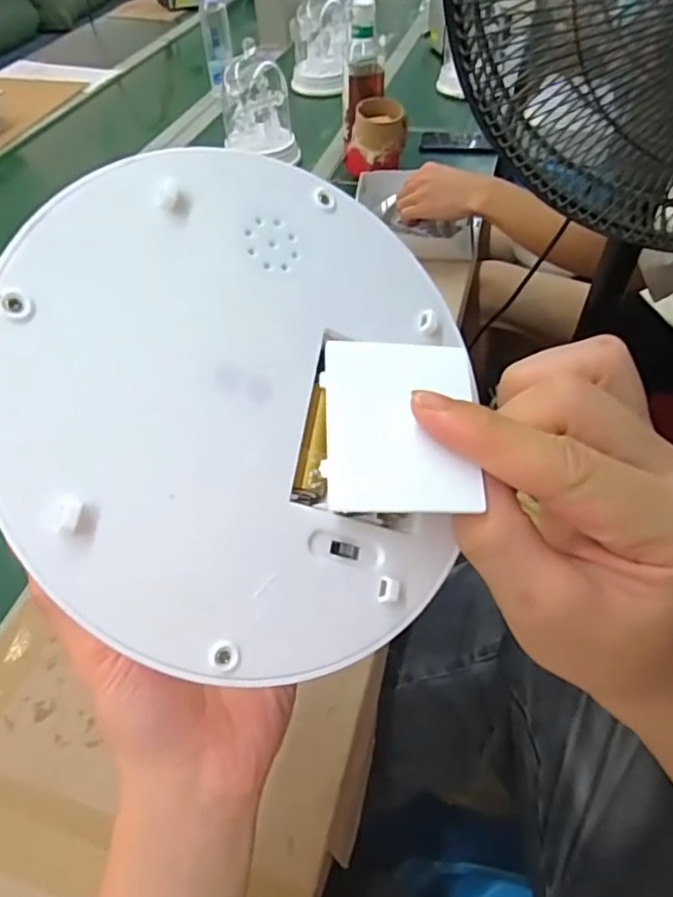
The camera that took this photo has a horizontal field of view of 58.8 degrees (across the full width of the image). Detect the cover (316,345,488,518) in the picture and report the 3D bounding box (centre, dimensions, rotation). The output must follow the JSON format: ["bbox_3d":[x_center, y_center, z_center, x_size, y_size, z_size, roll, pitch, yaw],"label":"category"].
[{"bbox_3d":[0.019,-0.007,0.183,0.045,0.004,0.054,1,71,-6],"label":"cover"}]

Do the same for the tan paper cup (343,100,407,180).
[{"bbox_3d":[0.069,-0.567,1.087,0.077,0.106,0.086,30,56,26],"label":"tan paper cup"}]

